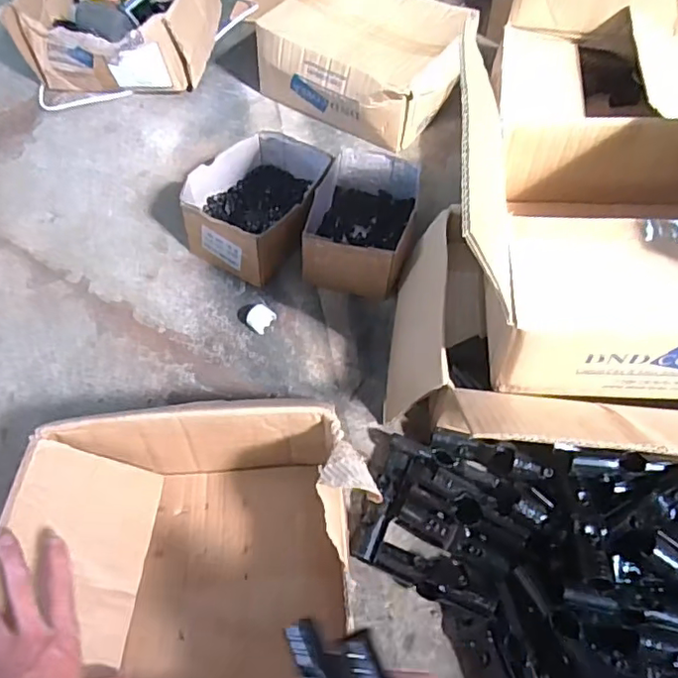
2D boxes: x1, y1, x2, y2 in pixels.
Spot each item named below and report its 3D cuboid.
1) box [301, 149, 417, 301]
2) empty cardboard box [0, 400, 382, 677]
[{"bbox_3d":[0.034,-0.170,0.882,0.152,0.091,0.214,9,56,4],"label":"box"},{"bbox_3d":[-0.147,0.256,0.544,0.316,0.147,0.384,1,56,-1],"label":"empty cardboard box"}]

